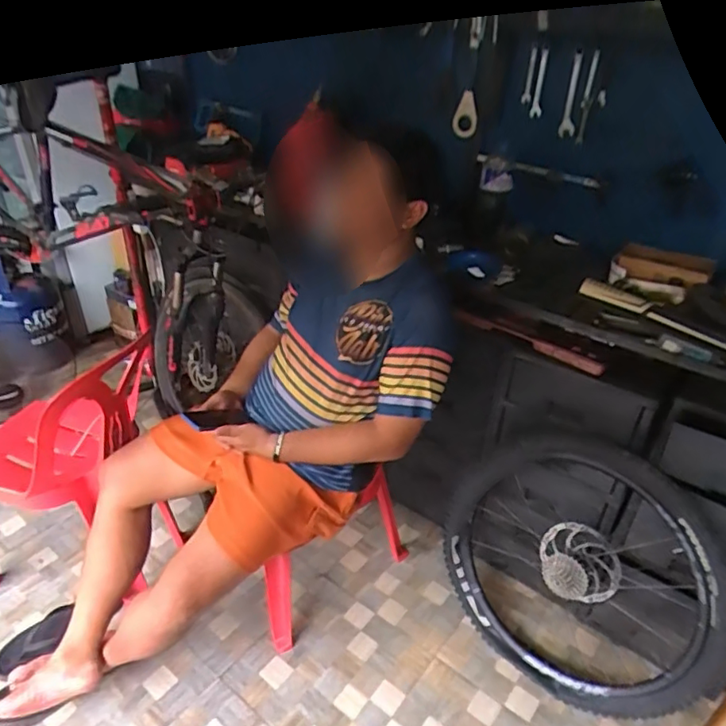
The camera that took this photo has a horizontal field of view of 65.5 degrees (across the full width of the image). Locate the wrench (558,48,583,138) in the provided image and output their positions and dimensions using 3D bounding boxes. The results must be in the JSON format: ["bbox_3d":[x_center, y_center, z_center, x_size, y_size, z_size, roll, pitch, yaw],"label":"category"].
[{"bbox_3d":[0.549,-0.710,1.495,0.041,0.206,0.008,10,22,28],"label":"wrench"}]

